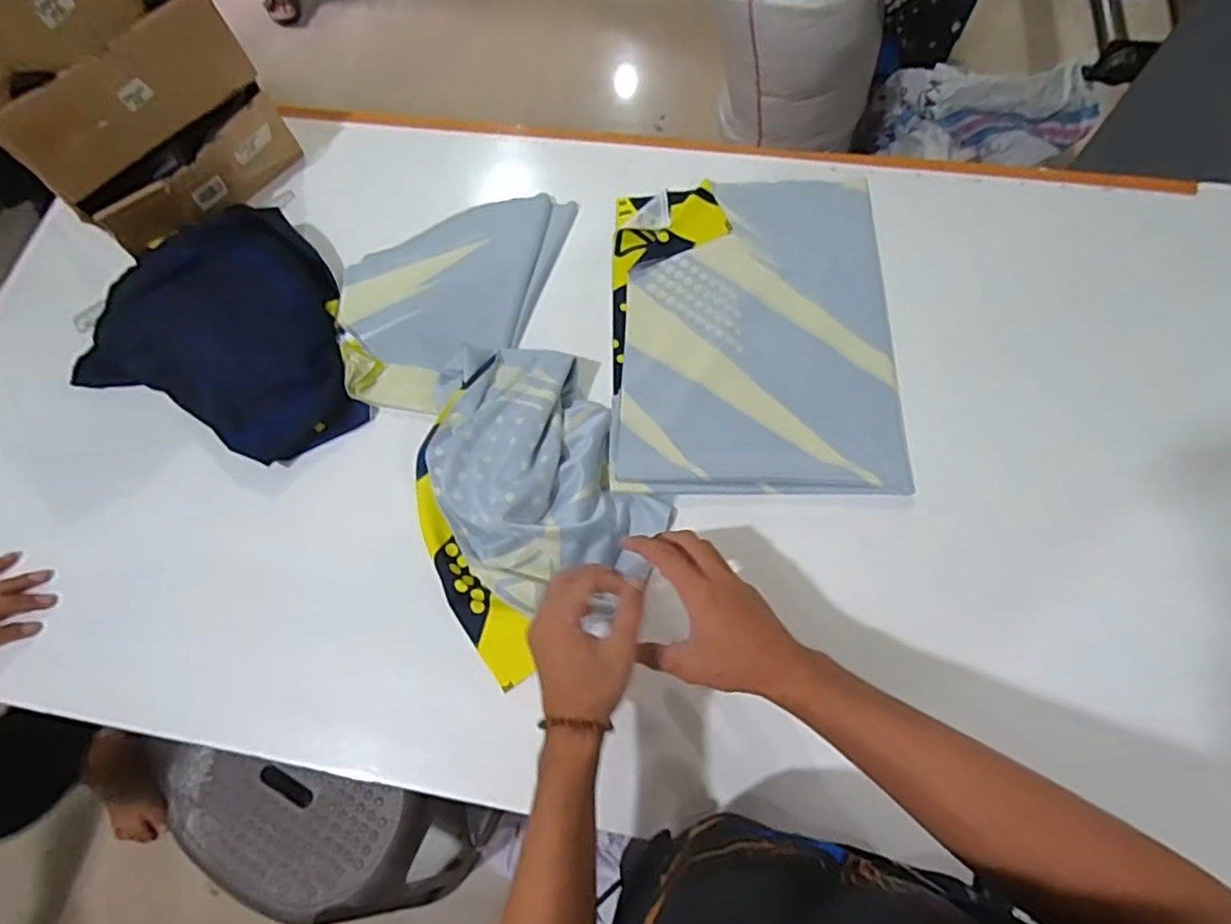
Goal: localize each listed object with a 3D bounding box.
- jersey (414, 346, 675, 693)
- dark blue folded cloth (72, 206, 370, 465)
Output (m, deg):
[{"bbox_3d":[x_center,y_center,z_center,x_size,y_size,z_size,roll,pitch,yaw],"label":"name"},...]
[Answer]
[{"bbox_3d":[-0.083,0.026,0.638,0.231,0.057,0.299,-26,69,-8],"label":"jersey"},{"bbox_3d":[-0.446,-0.132,0.711,0.283,0.027,0.327,-29,70,-10],"label":"dark blue folded cloth"}]

